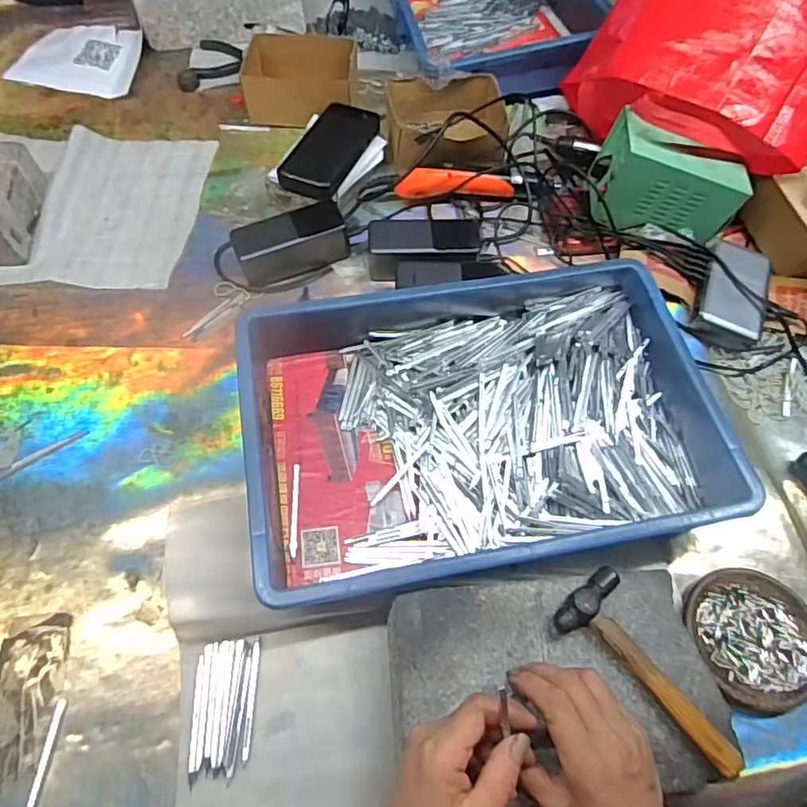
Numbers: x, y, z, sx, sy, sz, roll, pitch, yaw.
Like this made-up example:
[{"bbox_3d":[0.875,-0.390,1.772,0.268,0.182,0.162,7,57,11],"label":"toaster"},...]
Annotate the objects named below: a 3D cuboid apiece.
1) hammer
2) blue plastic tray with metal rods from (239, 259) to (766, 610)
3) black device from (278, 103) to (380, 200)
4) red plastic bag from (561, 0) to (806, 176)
[{"bbox_3d":[0.191,0.200,0.430,0.063,0.015,0.157,-38,70,-20],"label":"hammer"},{"bbox_3d":[0.071,0.015,0.569,0.436,0.078,0.299,-9,63,-8],"label":"blue plastic tray with metal rods"},{"bbox_3d":[-0.094,-0.325,0.733,0.075,0.025,0.155,21,63,8],"label":"black device"},{"bbox_3d":[0.386,-0.442,0.678,0.311,0.214,0.268,19,63,7],"label":"red plastic bag"}]

